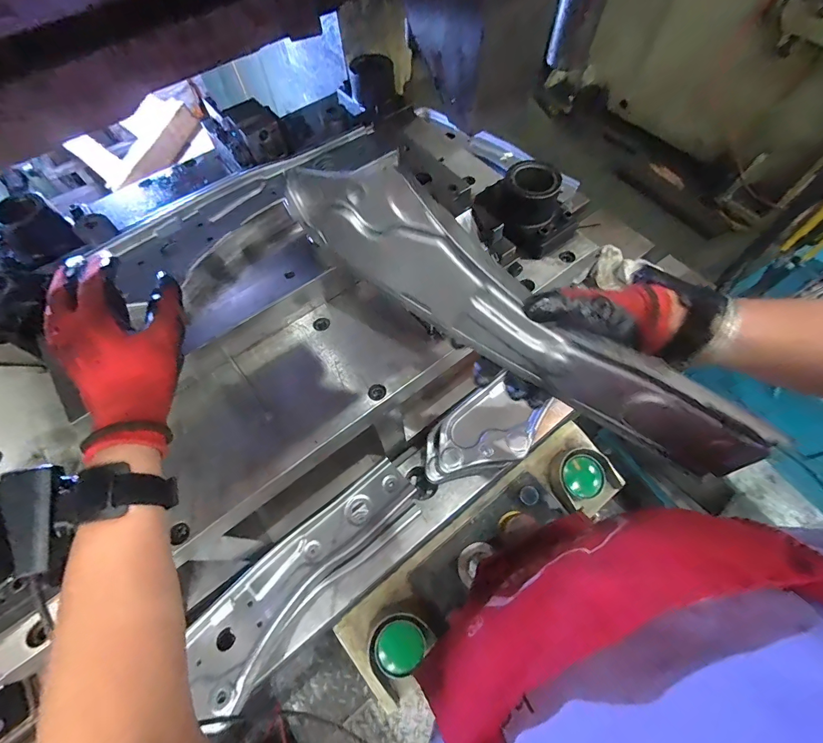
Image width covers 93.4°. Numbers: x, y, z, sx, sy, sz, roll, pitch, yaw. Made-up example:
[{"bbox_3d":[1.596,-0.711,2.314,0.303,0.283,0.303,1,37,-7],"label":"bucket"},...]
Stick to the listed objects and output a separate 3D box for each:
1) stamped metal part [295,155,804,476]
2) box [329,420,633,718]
[{"bbox_3d":[0.078,-0.048,0.322,0.422,0.096,0.038,34,69,4],"label":"stamped metal part"},{"bbox_3d":[0.124,0.282,0.606,0.495,0.090,0.142,-35,66,-15],"label":"box"}]

